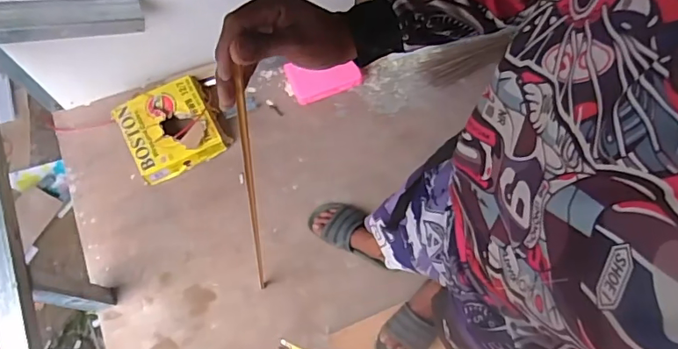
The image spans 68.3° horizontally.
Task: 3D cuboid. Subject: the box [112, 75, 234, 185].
[{"bbox_3d":[-0.493,-0.139,1.480,0.268,0.063,0.259,-29,74,-12],"label":"box"}]

